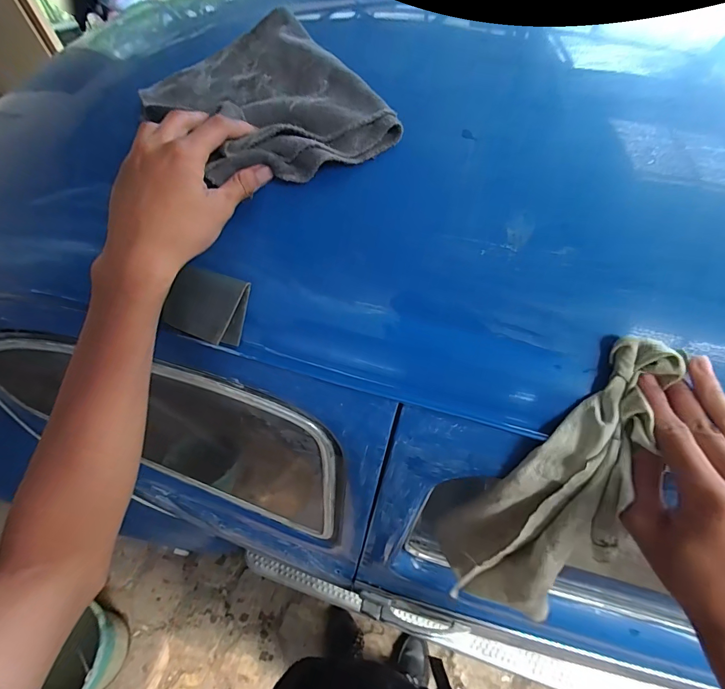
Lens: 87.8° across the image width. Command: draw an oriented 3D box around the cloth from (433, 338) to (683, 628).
[{"bbox_3d":[0.153,0.138,0.316,0.106,0.307,0.056,26,34,17],"label":"cloth"}]

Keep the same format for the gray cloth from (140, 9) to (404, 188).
[{"bbox_3d":[-0.087,-0.211,0.333,0.157,0.022,0.199,-36,70,-4],"label":"gray cloth"}]

